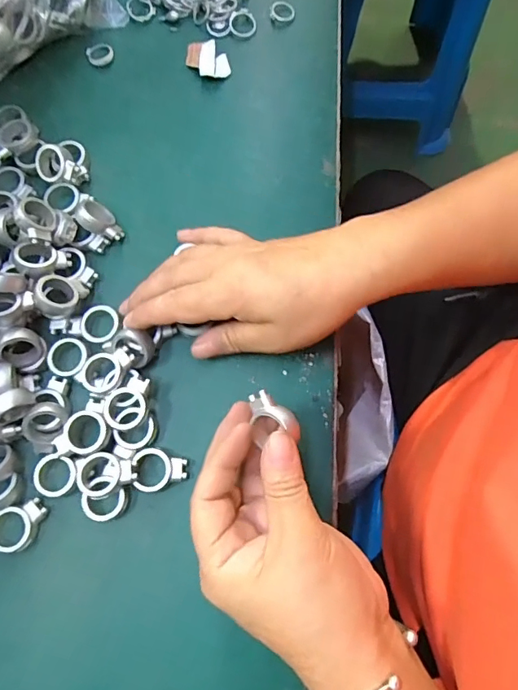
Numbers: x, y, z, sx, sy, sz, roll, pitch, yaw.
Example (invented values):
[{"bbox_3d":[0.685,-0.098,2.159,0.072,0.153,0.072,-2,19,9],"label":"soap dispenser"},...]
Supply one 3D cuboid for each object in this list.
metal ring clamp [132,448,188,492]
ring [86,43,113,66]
[{"bbox_3d":[-0.060,0.076,0.280,0.031,0.013,0.025,-2,74,1],"label":"metal ring clamp"},{"bbox_3d":[-0.127,-0.232,0.367,0.021,0.004,0.020,0,74,2],"label":"ring"}]

